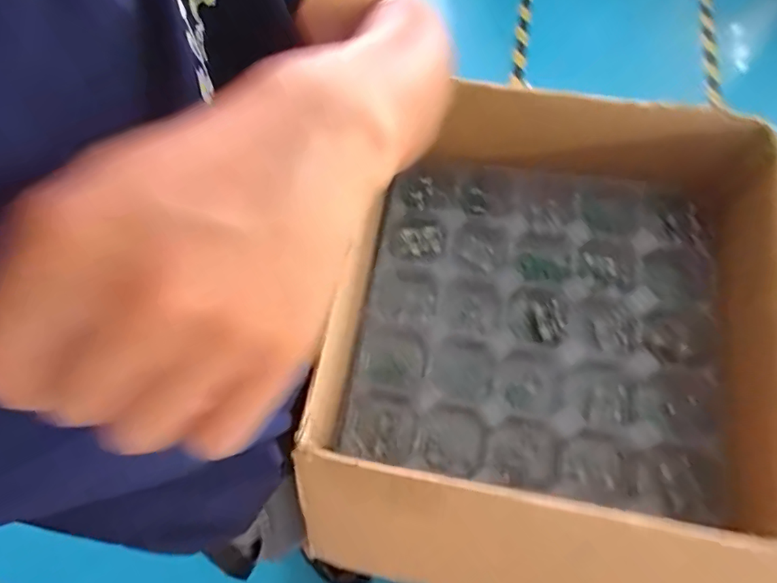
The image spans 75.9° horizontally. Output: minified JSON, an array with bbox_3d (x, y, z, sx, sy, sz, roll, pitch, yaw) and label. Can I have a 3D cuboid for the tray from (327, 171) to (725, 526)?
[{"bbox_3d":[0.166,0.030,0.600,0.404,0.061,0.389,9,65,4],"label":"tray"}]

